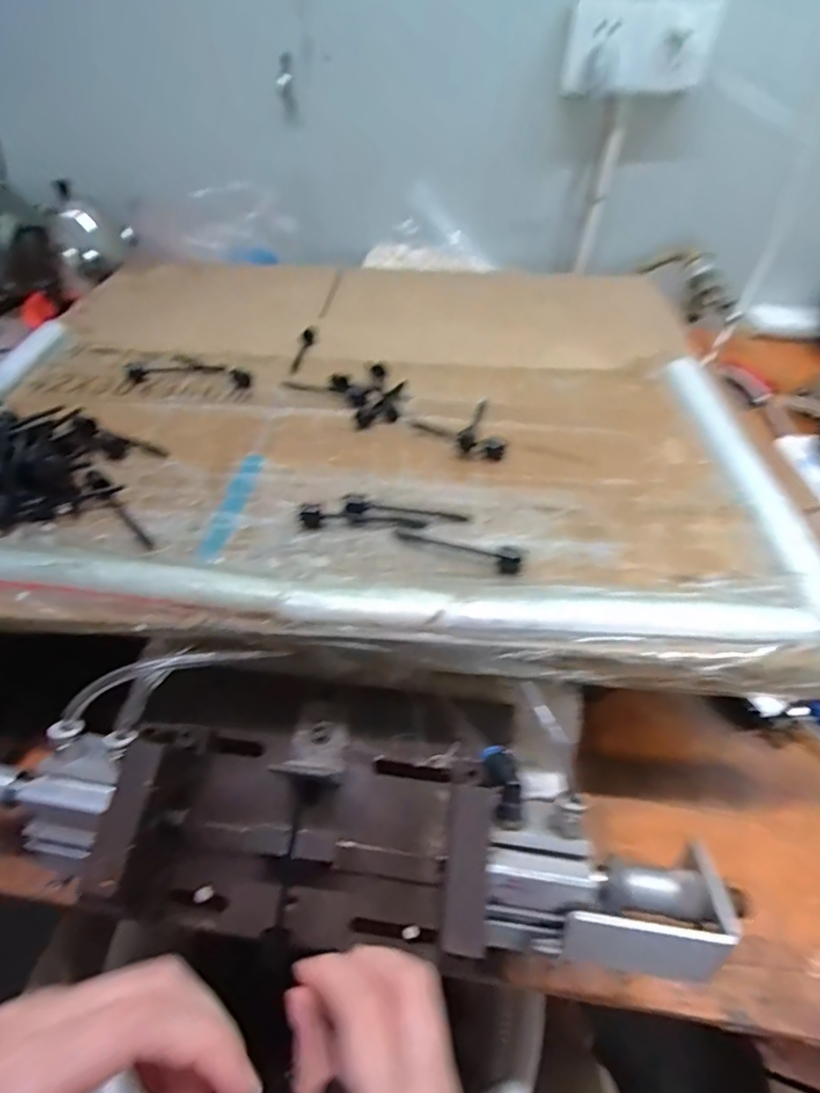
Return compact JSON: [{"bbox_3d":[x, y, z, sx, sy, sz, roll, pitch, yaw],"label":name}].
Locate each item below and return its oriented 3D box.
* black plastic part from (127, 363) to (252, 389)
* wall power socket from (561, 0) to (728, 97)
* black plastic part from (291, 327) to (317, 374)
[{"bbox_3d":[-0.202,-0.162,0.497,0.115,0.016,0.030,4,44,3],"label":"black plastic part"},{"bbox_3d":[0.288,-0.625,0.679,0.181,0.084,0.034,4,46,3],"label":"wall power socket"},{"bbox_3d":[-0.107,-0.202,0.550,0.010,0.013,0.094,2,44,1],"label":"black plastic part"}]

